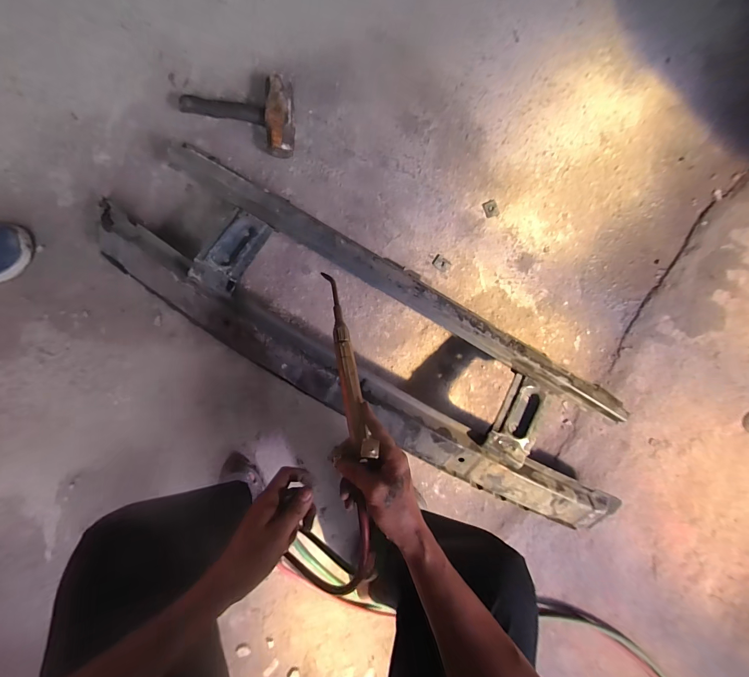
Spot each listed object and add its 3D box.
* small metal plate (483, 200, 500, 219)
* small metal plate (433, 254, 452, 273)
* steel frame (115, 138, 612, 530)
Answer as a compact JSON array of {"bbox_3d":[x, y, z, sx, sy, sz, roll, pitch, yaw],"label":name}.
[{"bbox_3d":[0.284,-0.316,0.818,0.034,0.004,0.040,-26,94,-1],"label":"small metal plate"},{"bbox_3d":[0.164,-0.181,0.817,0.043,0.006,0.030,32,91,-4],"label":"small metal plate"},{"bbox_3d":[-0.006,0.002,0.745,1.285,0.167,0.343,32,91,-4],"label":"steel frame"}]

